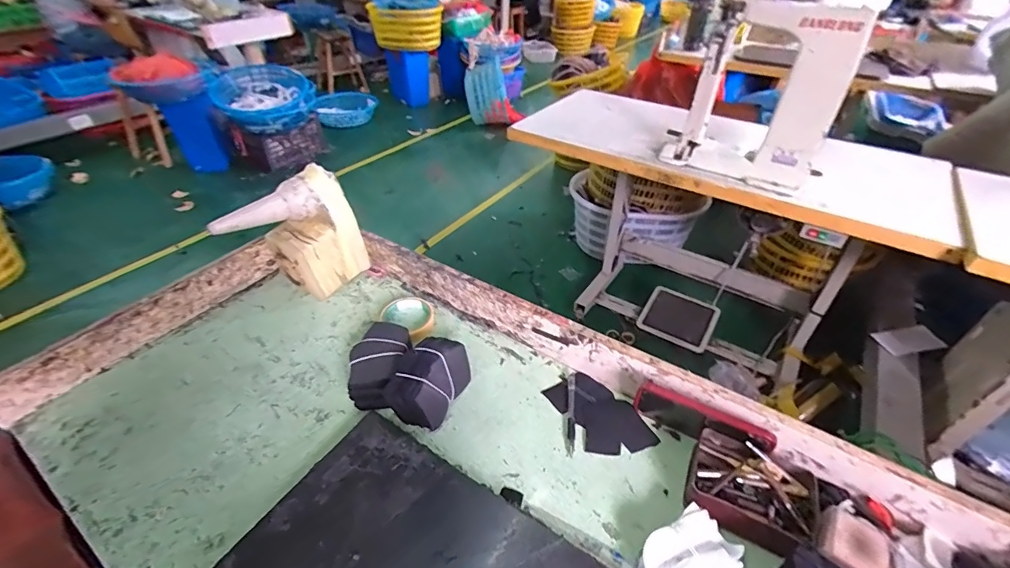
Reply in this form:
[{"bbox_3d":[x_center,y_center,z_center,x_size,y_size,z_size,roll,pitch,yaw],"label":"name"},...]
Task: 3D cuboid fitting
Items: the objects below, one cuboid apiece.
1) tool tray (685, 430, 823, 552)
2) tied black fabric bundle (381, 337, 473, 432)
[{"bbox_3d":[0.278,0.234,0.501,0.129,0.045,0.107,21,44,24],"label":"tool tray"},{"bbox_3d":[-0.103,0.129,0.606,0.073,0.068,0.121,14,42,17],"label":"tied black fabric bundle"}]

